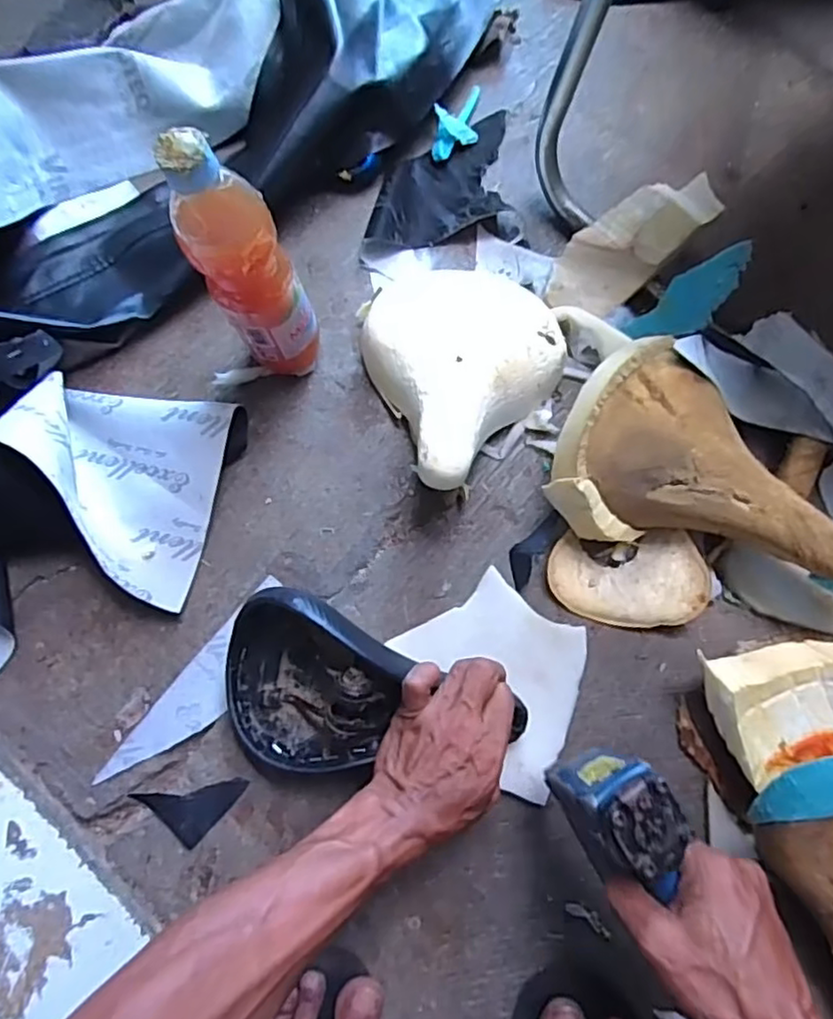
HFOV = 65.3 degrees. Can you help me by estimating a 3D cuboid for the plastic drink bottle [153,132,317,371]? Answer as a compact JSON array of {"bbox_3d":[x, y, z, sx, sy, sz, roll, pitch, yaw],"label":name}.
[{"bbox_3d":[-0.125,-0.175,0.499,0.066,0.241,0.057,-25,79,-6],"label":"plastic drink bottle"}]

